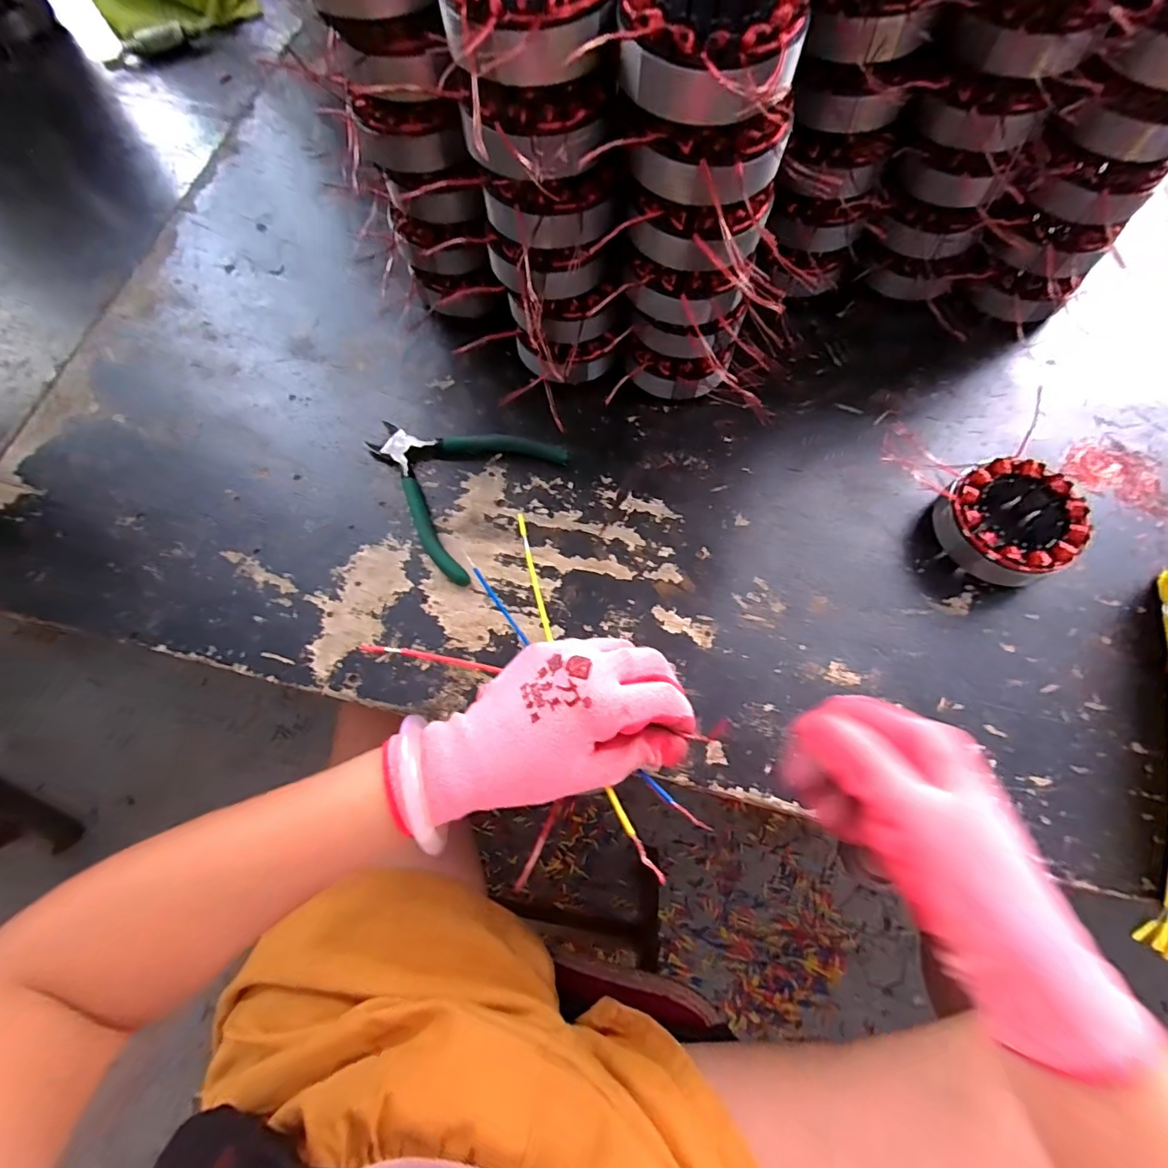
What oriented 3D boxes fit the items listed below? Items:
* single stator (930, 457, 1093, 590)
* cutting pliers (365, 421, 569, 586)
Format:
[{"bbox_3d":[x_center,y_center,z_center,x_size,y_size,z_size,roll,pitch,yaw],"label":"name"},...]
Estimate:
[{"bbox_3d":[0.299,-0.044,0.376,0.085,0.036,0.084,0,71,1],"label":"single stator"},{"bbox_3d":[-0.103,-0.085,0.402,0.131,0.014,0.127,34,75,11],"label":"cutting pliers"}]

